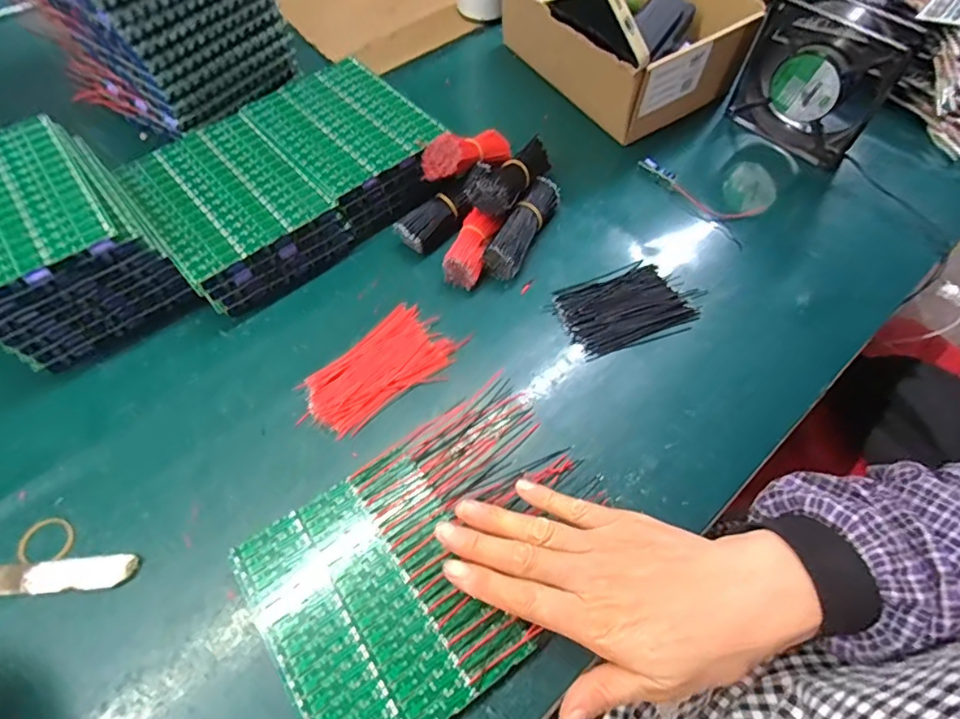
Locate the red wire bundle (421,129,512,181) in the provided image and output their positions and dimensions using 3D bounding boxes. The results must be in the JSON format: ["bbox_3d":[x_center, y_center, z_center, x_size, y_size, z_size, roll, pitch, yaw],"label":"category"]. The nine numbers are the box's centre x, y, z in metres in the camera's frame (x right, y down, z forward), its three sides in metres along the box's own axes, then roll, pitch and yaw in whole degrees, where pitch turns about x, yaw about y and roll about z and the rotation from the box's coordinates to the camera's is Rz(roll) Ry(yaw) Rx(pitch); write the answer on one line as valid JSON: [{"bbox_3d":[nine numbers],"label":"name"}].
[{"bbox_3d":[-0.005,-0.186,0.484,0.031,0.033,0.105,36,43,19],"label":"red wire bundle"}]

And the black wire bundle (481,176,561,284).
[{"bbox_3d":[0.038,-0.115,0.470,0.028,0.031,0.103,23,59,12],"label":"black wire bundle"}]

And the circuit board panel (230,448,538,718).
[{"bbox_3d":[-0.062,0.141,0.319,0.122,0.006,0.146,-30,64,-20],"label":"circuit board panel"}]

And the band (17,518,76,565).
[{"bbox_3d":[-0.276,0.115,0.344,0.034,0.004,0.027,-5,58,-6],"label":"band"}]

